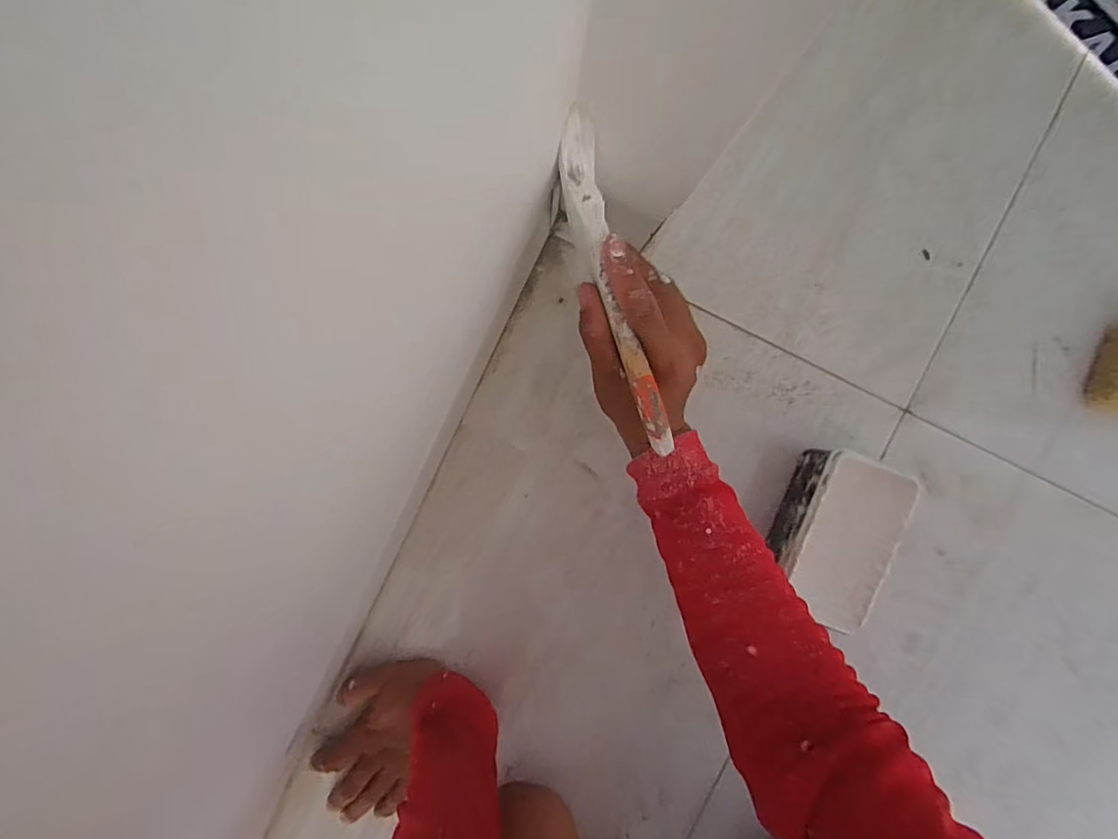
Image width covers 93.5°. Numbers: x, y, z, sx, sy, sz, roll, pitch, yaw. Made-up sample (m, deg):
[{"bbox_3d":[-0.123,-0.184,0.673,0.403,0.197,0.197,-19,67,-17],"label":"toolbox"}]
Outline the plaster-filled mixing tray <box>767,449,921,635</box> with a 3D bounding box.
[{"bbox_3d":[0.234,0.097,0.458,0.083,0.069,0.142,21,93,-4],"label":"plaster-filled mixing tray"}]

